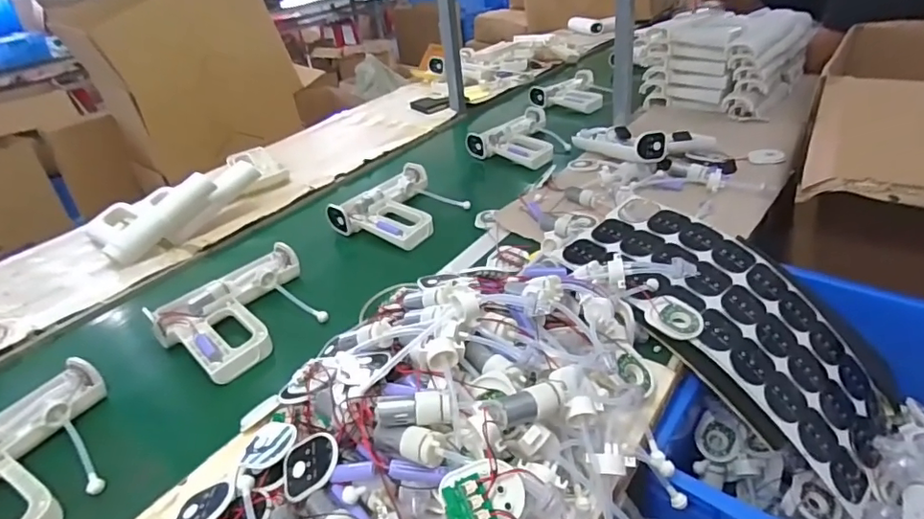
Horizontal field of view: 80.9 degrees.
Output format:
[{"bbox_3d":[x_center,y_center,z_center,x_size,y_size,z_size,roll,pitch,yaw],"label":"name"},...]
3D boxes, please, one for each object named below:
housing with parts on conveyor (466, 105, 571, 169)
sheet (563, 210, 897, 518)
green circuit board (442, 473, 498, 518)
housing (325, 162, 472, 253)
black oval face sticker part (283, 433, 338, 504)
[{"bbox_3d":[0.152,-0.271,1.198,0.189,0.060,0.244,18,40,35],"label":"housing with parts on conveyor"},{"bbox_3d":[0.313,0.079,0.644,0.198,0.093,0.401,-28,66,-33],"label":"sheet"},{"bbox_3d":[0.005,0.173,0.380,0.031,0.004,0.034,-22,68,-11],"label":"green circuit board"},{"bbox_3d":[-0.102,-0.096,0.967,0.177,0.054,0.211,18,40,35],"label":"housing"},{"bbox_3d":[-0.133,0.181,0.471,0.057,0.006,0.054,-17,51,26],"label":"black oval face sticker part"}]

